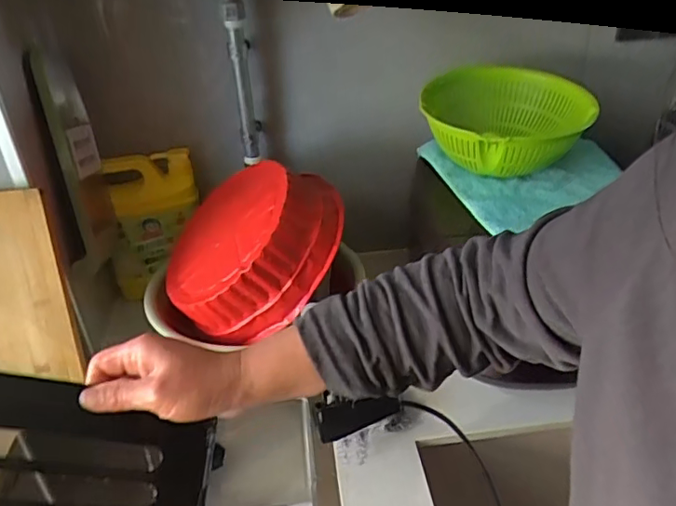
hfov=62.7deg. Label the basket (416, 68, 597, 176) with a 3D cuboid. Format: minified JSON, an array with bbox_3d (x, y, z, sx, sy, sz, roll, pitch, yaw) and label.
[{"bbox_3d":[0.216,-0.169,0.717,0.199,0.091,0.220,8,33,16],"label":"basket"}]

